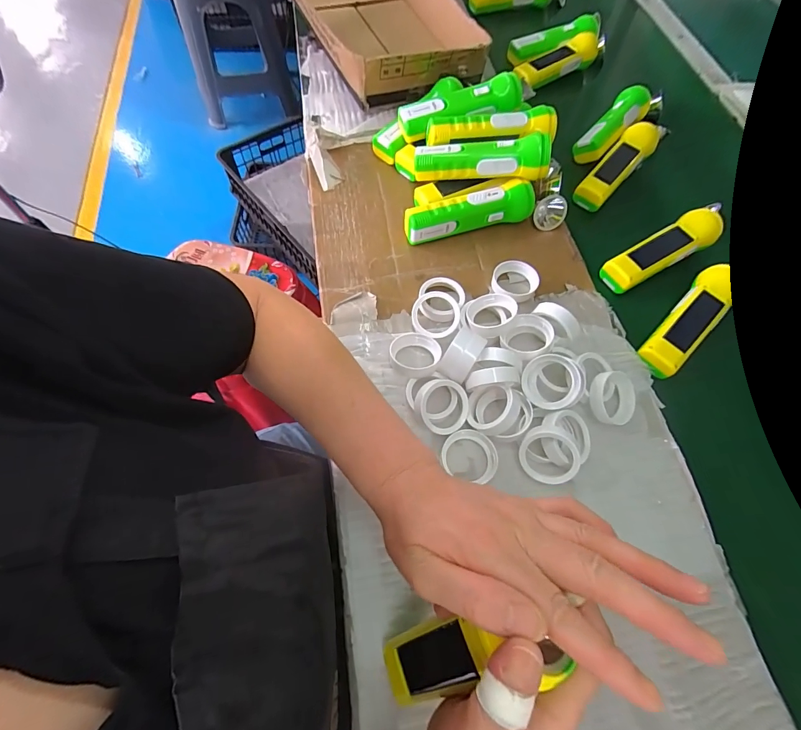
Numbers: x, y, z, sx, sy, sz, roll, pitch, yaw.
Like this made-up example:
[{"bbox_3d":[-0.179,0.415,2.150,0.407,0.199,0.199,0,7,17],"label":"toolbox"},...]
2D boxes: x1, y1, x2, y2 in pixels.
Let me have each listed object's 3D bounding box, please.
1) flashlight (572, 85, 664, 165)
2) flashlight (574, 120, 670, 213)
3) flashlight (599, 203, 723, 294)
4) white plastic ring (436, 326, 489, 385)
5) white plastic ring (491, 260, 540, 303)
[{"bbox_3d":[0.313,-0.348,0.545,0.162,0.038,0.046,-42,71,-14],"label":"flashlight"},{"bbox_3d":[0.303,-0.278,0.520,0.042,0.034,0.169,40,74,17],"label":"flashlight"},{"bbox_3d":[0.320,-0.140,0.459,0.154,0.041,0.045,-25,67,-10],"label":"flashlight"},{"bbox_3d":[0.061,-0.005,0.382,0.030,0.055,0.047,33,67,11],"label":"white plastic ring"},{"bbox_3d":[0.139,-0.102,0.462,0.052,0.018,0.052,2,65,-4],"label":"white plastic ring"}]

